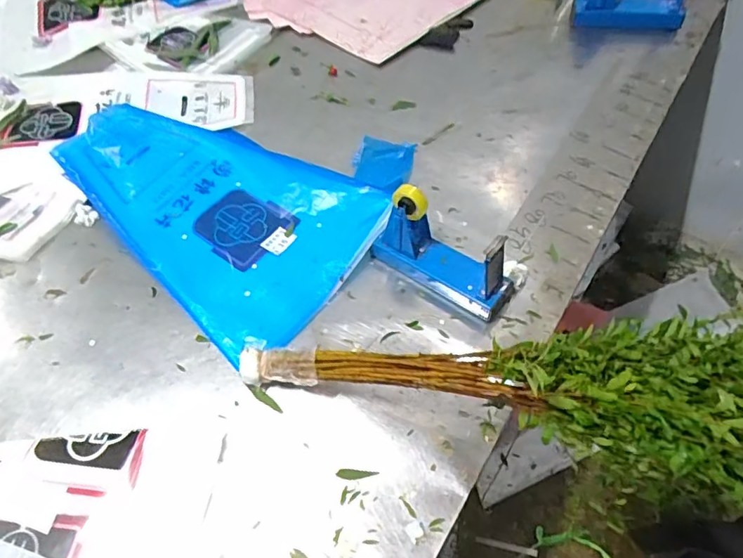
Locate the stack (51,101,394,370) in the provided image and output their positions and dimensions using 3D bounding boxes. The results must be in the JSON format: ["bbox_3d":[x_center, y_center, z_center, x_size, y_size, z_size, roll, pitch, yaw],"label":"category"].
[{"bbox_3d":[-0.275,-0.129,0.835,0.560,0.024,0.316,31,65,21],"label":"stack"}]

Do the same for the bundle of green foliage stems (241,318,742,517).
[{"bbox_3d":[0.140,0.102,0.491,0.629,0.120,0.151,1,56,30],"label":"bundle of green foliage stems"}]

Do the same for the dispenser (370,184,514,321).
[{"bbox_3d":[0.096,-0.040,0.705,0.199,0.121,0.067,32,66,21],"label":"dispenser"}]

